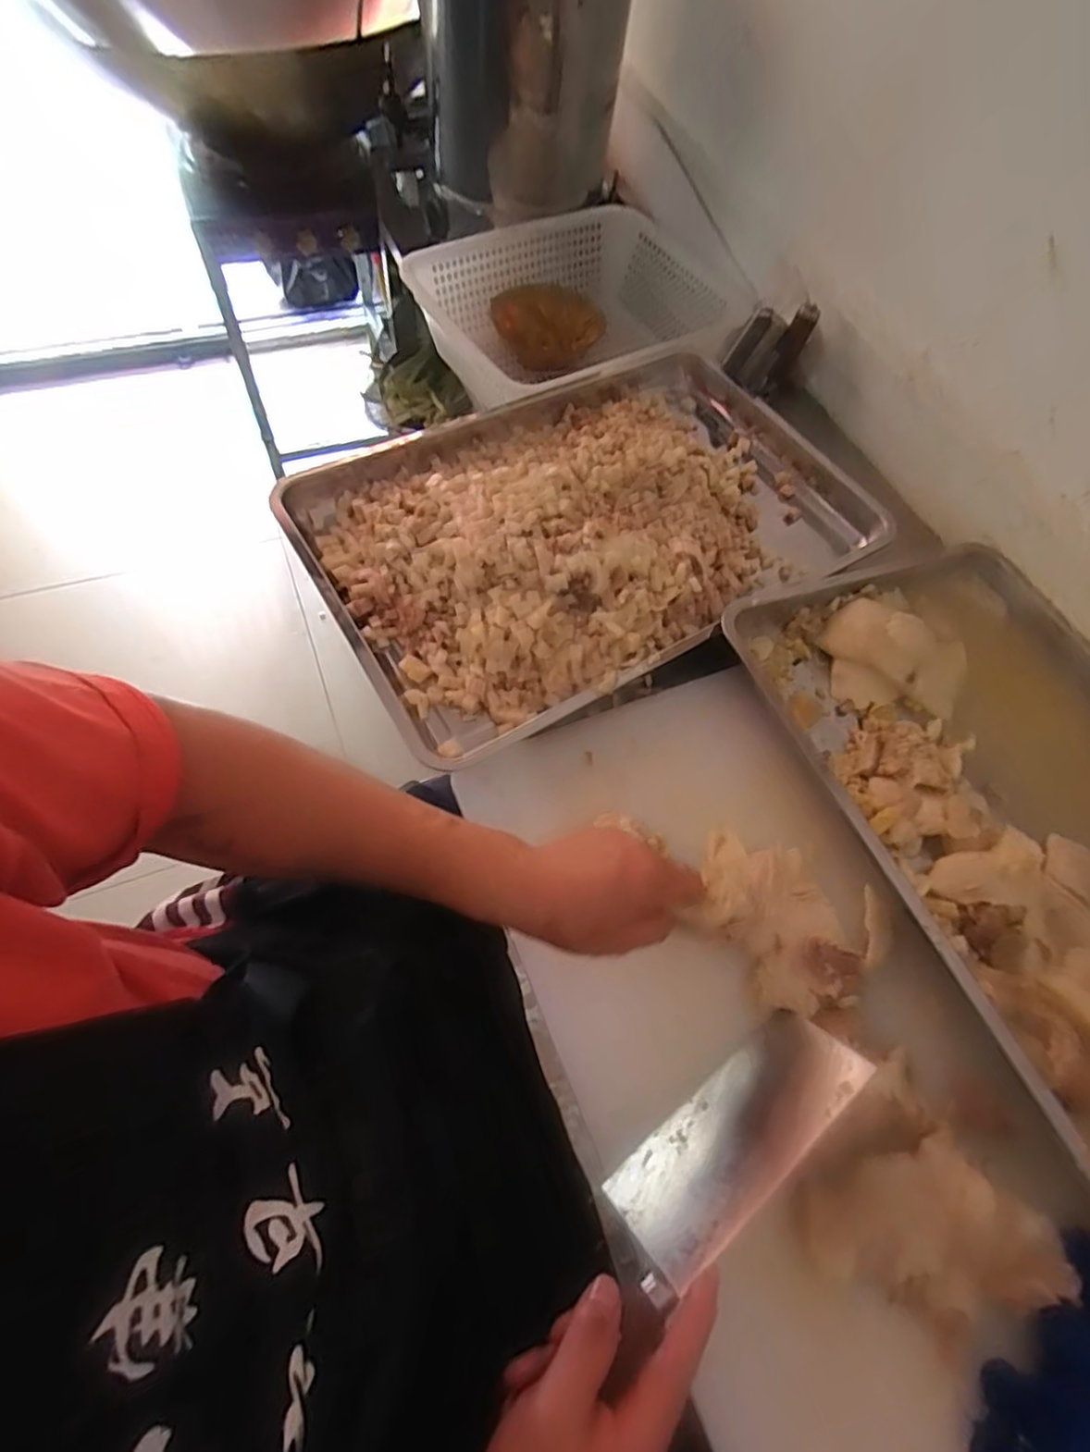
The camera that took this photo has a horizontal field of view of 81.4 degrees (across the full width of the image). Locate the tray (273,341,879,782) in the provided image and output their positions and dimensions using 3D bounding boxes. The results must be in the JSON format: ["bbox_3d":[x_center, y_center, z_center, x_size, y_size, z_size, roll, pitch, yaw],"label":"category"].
[{"bbox_3d":[0.067,-0.244,0.694,0.623,0.057,0.391,-27,69,-18],"label":"tray"}]

